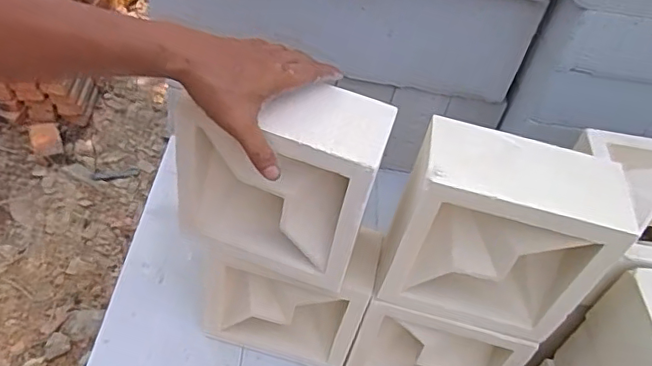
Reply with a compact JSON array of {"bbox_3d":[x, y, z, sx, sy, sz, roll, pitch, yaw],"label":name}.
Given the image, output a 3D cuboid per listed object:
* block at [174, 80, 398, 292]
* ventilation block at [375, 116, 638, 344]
[{"bbox_3d":[-0.045,-0.009,0.596,0.192,0.187,0.113,17,49,9],"label":"block"},{"bbox_3d":[0.177,0.052,0.592,0.196,0.190,0.105,15,47,4],"label":"ventilation block"}]

